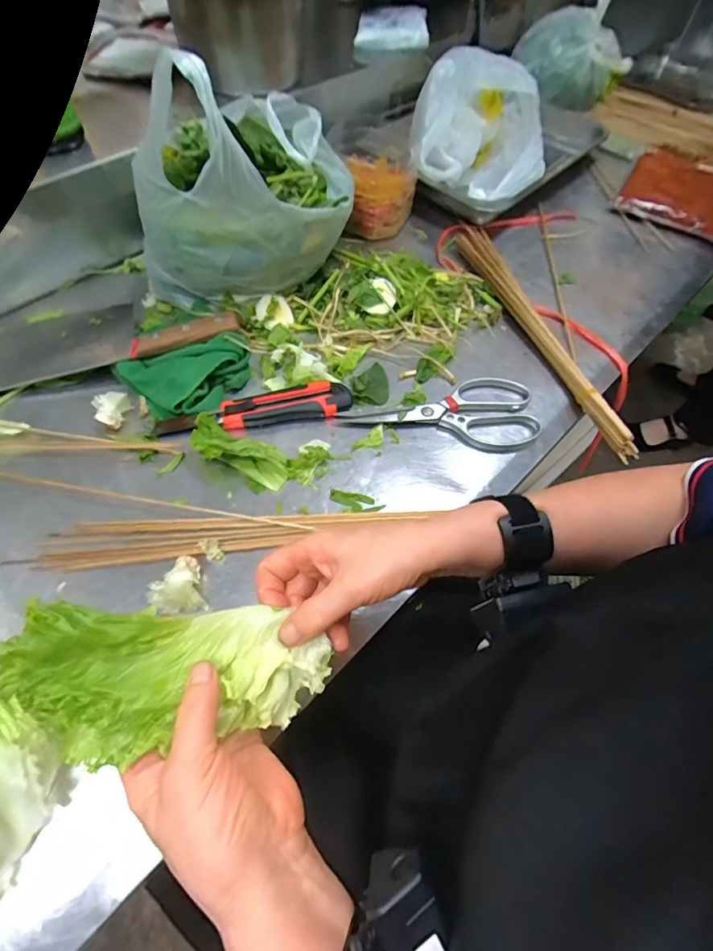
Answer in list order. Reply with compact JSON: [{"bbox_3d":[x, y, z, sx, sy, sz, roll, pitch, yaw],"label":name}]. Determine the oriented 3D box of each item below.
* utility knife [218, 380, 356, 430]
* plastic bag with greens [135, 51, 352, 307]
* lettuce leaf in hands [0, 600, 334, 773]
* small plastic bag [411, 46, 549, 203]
[{"bbox_3d":[-0.078,-0.079,0.503,0.142,0.015,0.038,-10,60,-9],"label":"utility knife"},{"bbox_3d":[-0.124,-0.344,0.533,0.205,0.234,0.241,22,60,10],"label":"plastic bag with greens"},{"bbox_3d":[-0.095,0.112,0.251,0.165,0.038,0.073,10,55,-25],"label":"lettuce leaf in hands"},{"bbox_3d":[0.204,-0.572,0.737,0.217,0.146,0.248,7,59,1],"label":"small plastic bag"}]

